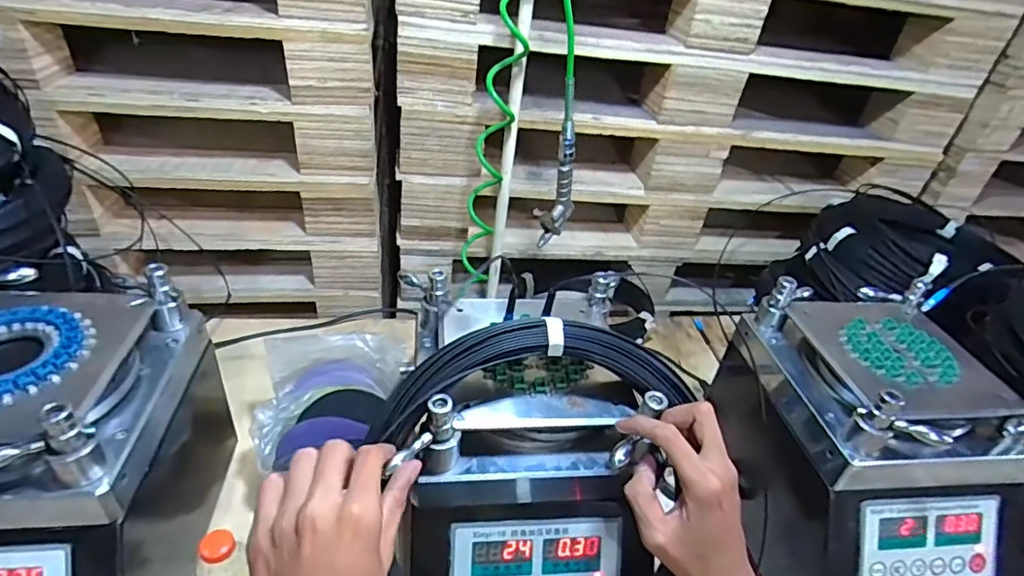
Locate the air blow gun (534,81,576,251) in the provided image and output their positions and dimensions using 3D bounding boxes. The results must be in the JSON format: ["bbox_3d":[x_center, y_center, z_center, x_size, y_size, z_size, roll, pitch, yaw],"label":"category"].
[{"bbox_3d":[0.069,-0.170,0.755,0.030,0.226,0.072,21,38,18],"label":"air blow gun"}]

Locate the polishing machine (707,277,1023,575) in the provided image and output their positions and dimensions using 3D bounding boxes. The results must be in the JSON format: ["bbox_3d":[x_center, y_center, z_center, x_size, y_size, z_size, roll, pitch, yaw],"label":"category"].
[{"bbox_3d":[0.390,0.205,0.633,0.208,0.317,0.281,-1,37,-11],"label":"polishing machine"}]

